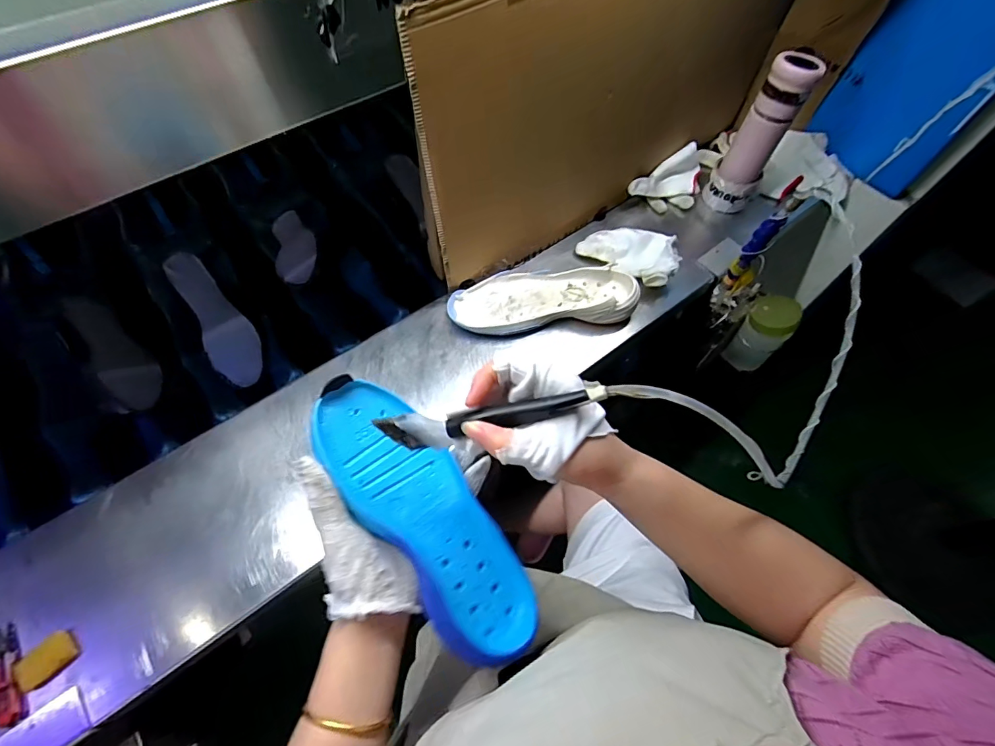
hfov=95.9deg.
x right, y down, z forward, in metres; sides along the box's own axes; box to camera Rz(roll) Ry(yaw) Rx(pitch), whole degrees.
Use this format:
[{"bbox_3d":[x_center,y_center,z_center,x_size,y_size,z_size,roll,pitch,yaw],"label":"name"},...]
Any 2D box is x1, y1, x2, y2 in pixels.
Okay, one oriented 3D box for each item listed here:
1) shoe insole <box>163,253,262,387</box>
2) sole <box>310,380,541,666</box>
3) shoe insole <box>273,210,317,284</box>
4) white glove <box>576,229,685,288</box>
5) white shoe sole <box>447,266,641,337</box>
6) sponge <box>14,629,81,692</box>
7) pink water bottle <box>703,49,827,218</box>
[{"bbox_3d":[-0.426,-0.086,0.683,0.068,0.018,0.221,-30,88,-15],"label":"shoe insole"},{"bbox_3d":[-0.057,0.108,0.359,0.091,0.036,0.240,-35,84,-37],"label":"sole"},{"bbox_3d":[-0.328,-0.210,0.726,0.071,0.010,0.218,-34,49,4],"label":"shoe insole"},{"bbox_3d":[0.222,-0.208,0.733,0.154,0.034,0.106,33,64,15],"label":"white glove"},{"bbox_3d":[0.068,-0.116,0.685,0.275,0.033,0.108,-6,61,-5],"label":"white shoe sole"},{"bbox_3d":[-0.470,0.297,0.468,0.038,0.010,0.049,38,66,18],"label":"sponge"},{"bbox_3d":[0.421,-0.378,0.733,0.068,0.232,0.075,-40,69,-21],"label":"pink water bottle"}]

